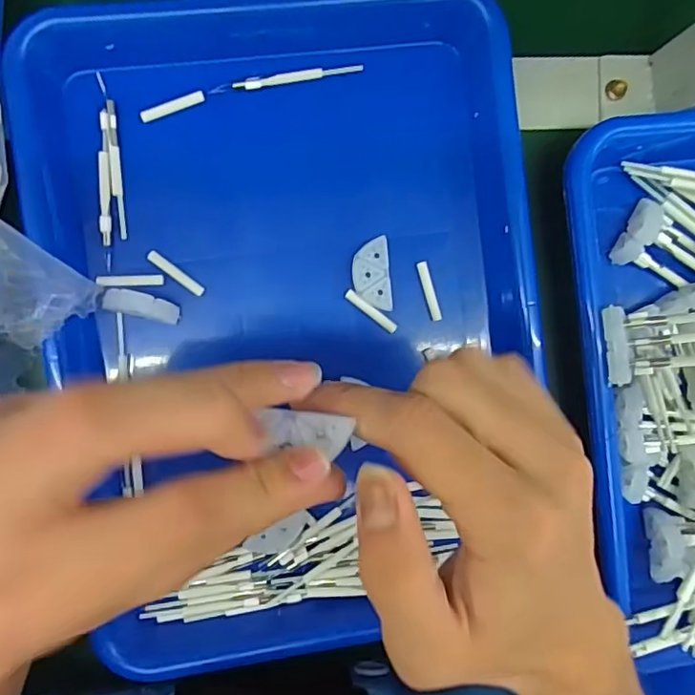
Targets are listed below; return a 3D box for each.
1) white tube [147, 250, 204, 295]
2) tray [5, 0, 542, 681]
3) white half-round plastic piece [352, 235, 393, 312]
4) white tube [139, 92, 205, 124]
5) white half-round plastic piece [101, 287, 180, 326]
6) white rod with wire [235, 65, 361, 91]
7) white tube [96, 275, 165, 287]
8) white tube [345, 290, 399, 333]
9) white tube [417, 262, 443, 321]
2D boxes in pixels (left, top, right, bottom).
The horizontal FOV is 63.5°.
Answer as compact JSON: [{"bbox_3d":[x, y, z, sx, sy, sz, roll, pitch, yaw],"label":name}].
[{"bbox_3d":[-0.091,-0.039,0.299,0.033,0.007,0.006,38,88,-6],"label":"white tube"},{"bbox_3d":[-0.024,-0.014,0.292,0.240,0.049,0.336,-8,93,-5],"label":"tray"},{"bbox_3d":[0.013,-0.039,0.304,0.020,0.005,0.038,-6,93,-5],"label":"white half-round plastic piece"},{"bbox_3d":[-0.091,-0.125,0.293,0.034,0.004,0.006,-22,94,-4],"label":"white tube"},{"bbox_3d":[-0.107,-0.022,0.291,0.039,0.012,0.012,14,91,-6],"label":"white half-round plastic piece"},{"bbox_3d":[-0.026,-0.144,0.297,0.068,0.004,0.006,-13,94,-5],"label":"white rod with wire"},{"bbox_3d":[-0.114,-0.035,0.296,0.032,0.007,0.007,-4,93,-5],"label":"white tube"},{"bbox_3d":[0.013,-0.020,0.308,0.034,0.004,0.006,38,88,-6],"label":"white tube"},{"bbox_3d":[0.046,-0.031,0.311,0.006,0.004,0.033,-17,94,-5],"label":"white tube"}]

